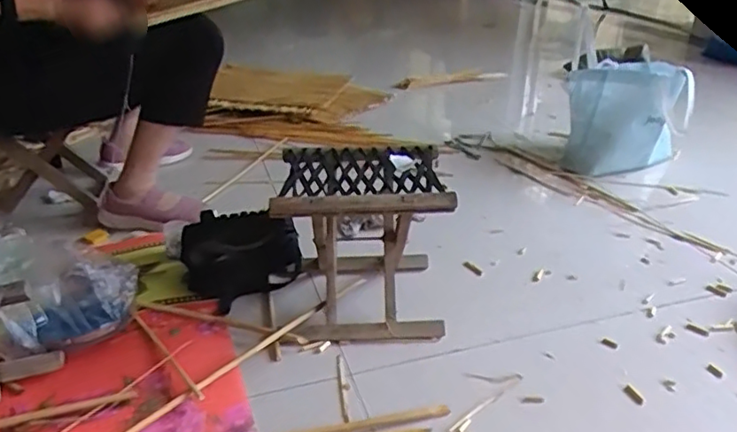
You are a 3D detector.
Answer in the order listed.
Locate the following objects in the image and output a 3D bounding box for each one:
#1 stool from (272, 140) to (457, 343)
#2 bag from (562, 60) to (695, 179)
[{"bbox_3d":[-0.013,0.041,1.015,0.257,0.262,0.230,-2,28,-5],"label":"stool"},{"bbox_3d":[0.694,-0.271,1.609,0.282,0.273,0.238,6,28,11],"label":"bag"}]

